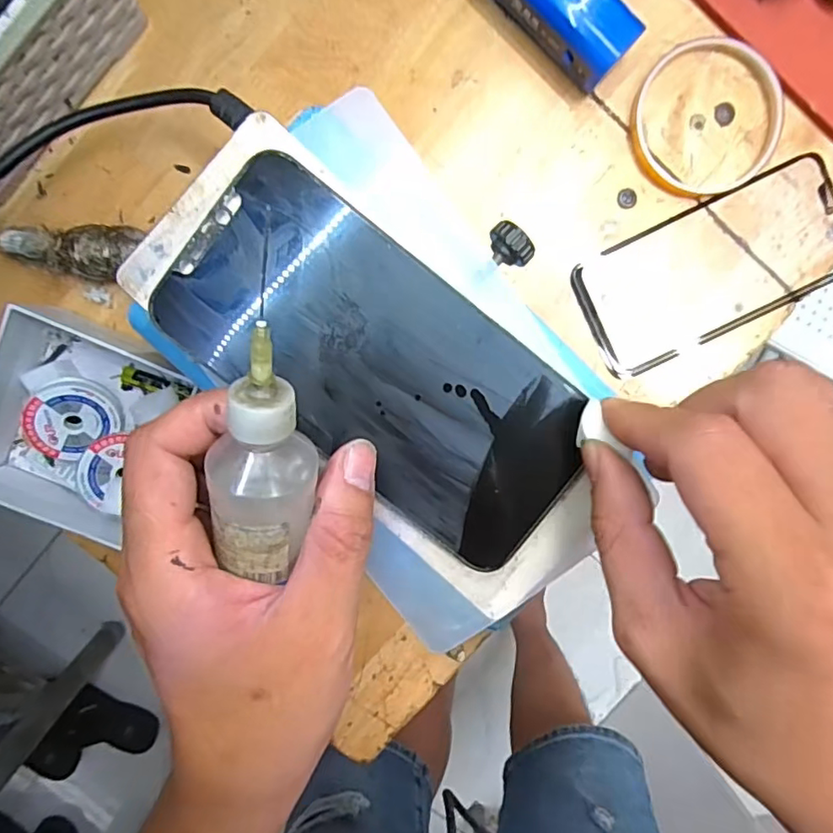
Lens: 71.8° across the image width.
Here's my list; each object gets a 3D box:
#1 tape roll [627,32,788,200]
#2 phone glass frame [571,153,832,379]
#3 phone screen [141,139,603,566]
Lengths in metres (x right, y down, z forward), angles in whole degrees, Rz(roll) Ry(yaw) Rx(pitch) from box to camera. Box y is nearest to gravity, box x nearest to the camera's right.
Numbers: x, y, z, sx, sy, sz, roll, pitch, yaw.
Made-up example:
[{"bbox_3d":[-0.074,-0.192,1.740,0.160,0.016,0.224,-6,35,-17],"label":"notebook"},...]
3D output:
[{"bbox_3d":[0.163,-0.168,0.323,0.084,0.009,0.083,0,98,-2],"label":"tape roll"},{"bbox_3d":[0.174,-0.087,0.337,0.156,0.005,0.073,-25,93,2],"label":"phone glass frame"},{"bbox_3d":[-0.011,-0.018,0.204,0.154,0.006,0.075,40,94,-7],"label":"phone screen"}]

